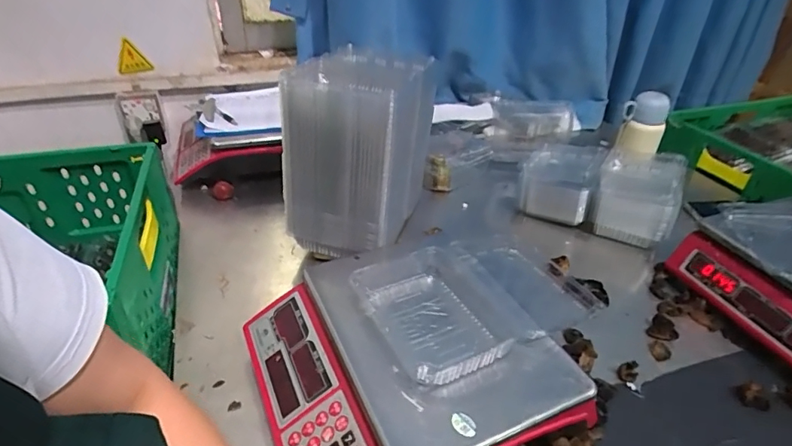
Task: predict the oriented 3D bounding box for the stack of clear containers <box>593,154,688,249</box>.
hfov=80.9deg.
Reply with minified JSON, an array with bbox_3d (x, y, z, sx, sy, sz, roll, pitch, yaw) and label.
[{"bbox_3d":[0.439,-0.054,0.851,0.131,0.129,0.174,17,37,22],"label":"stack of clear containers"}]

